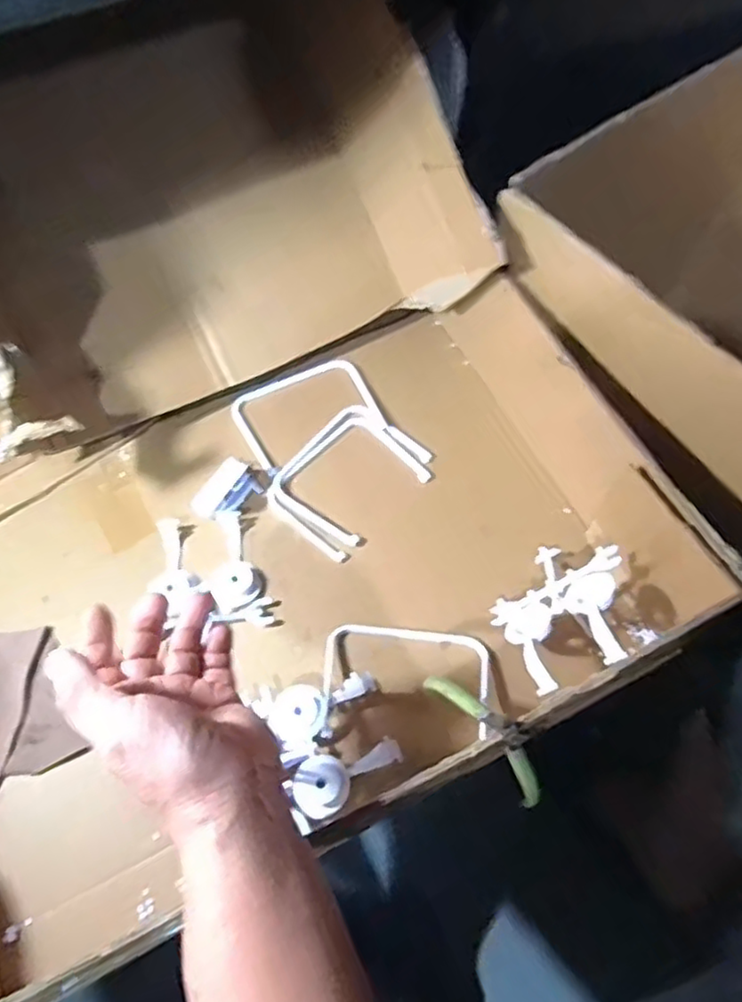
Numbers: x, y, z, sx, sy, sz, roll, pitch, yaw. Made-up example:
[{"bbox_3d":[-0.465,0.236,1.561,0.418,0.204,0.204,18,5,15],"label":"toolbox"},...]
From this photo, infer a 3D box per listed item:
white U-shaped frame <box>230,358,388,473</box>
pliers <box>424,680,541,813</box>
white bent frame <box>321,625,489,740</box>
[{"bbox_3d":[-0.065,-0.091,0.681,0.138,0.007,0.100,-24,65,-13],"label":"white U-shaped frame"},{"bbox_3d":[0.077,0.145,0.425,0.015,0.071,0.102,-36,68,-18],"label":"pliers"},{"bbox_3d":[0.030,0.146,0.547,0.137,0.014,0.099,1,49,-2],"label":"white bent frame"}]

